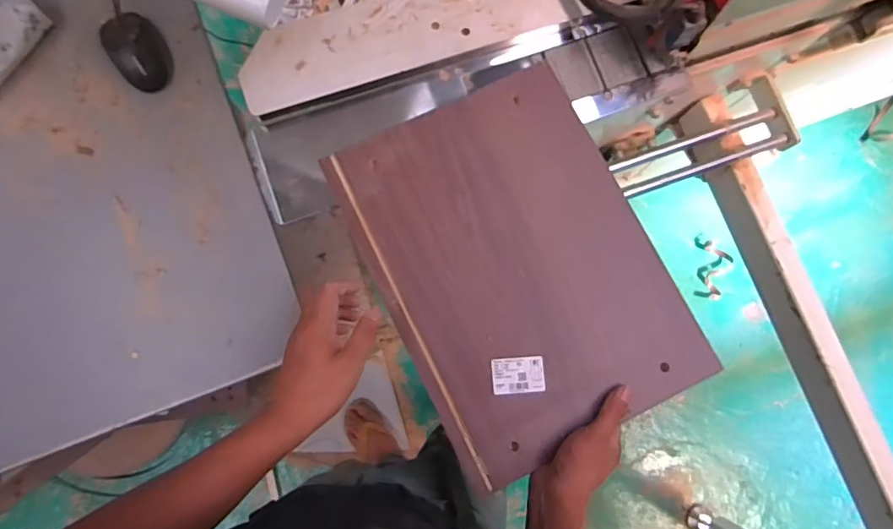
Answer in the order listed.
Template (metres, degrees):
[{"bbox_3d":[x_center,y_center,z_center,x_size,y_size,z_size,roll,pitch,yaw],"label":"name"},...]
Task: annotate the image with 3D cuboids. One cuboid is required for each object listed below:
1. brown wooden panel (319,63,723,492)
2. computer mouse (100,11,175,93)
[{"bbox_3d":[0.084,-0.004,0.639,0.318,0.015,0.429,-27,82,-6],"label":"brown wooden panel"},{"bbox_3d":[-0.401,-0.277,0.681,0.069,0.031,0.108,-30,82,-6],"label":"computer mouse"}]

